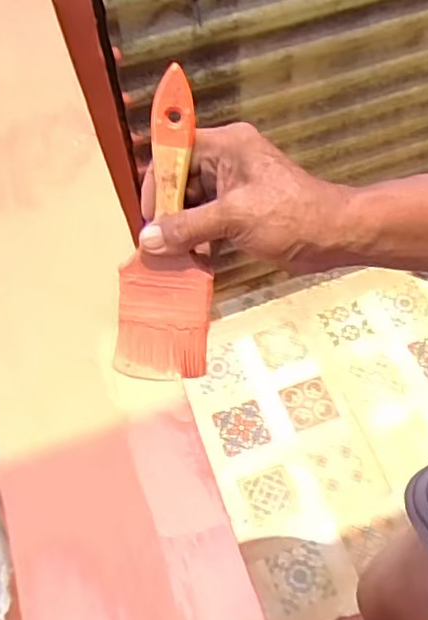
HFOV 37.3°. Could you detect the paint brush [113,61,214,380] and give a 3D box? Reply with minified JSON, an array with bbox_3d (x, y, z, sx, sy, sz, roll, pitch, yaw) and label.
[{"bbox_3d":[-0.032,-0.049,0.416,0.062,0.199,0.013,6,19,7],"label":"paint brush"}]

